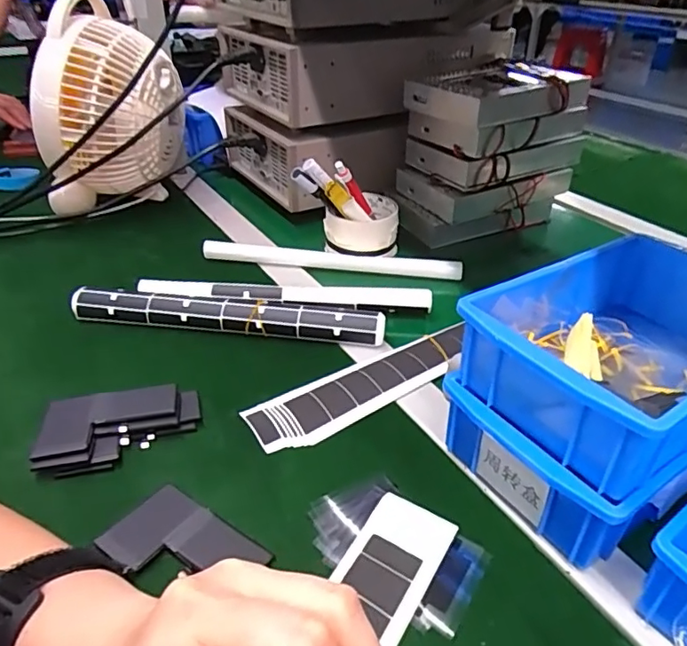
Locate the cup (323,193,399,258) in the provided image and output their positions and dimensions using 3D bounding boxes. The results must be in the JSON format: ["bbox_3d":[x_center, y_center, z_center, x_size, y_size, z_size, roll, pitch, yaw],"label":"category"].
[{"bbox_3d":[0.020,-0.111,0.656,0.087,0.053,0.081,1,34,1],"label":"cup"}]

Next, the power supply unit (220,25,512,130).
[{"bbox_3d":[0.030,-0.360,0.768,0.342,0.090,0.219,-19,39,-26],"label":"power supply unit"}]

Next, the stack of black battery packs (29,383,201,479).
[{"bbox_3d":[-0.164,0.076,0.408,0.106,0.022,0.062,-7,35,-11],"label":"stack of black battery packs"}]

